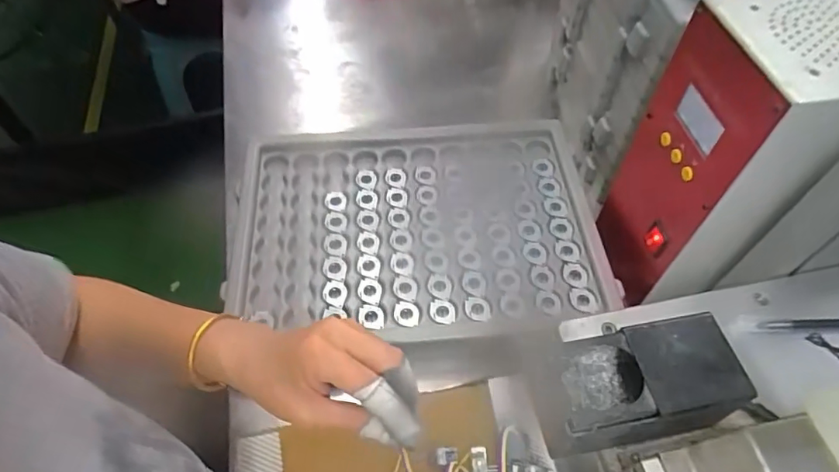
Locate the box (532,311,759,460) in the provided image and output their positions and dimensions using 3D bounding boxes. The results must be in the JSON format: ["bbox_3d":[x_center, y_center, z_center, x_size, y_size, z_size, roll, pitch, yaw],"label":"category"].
[{"bbox_3d":[0.131,0.096,0.321,0.114,0.062,0.068,-7,55,-3],"label":"box"}]

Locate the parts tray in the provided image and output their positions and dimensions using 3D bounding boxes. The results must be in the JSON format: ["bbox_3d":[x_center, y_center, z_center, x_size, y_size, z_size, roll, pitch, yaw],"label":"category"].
[{"bbox_3d":[-0.006,-0.014,0.572,0.390,0.027,0.288,-6,55,-2],"label":"parts tray"}]

